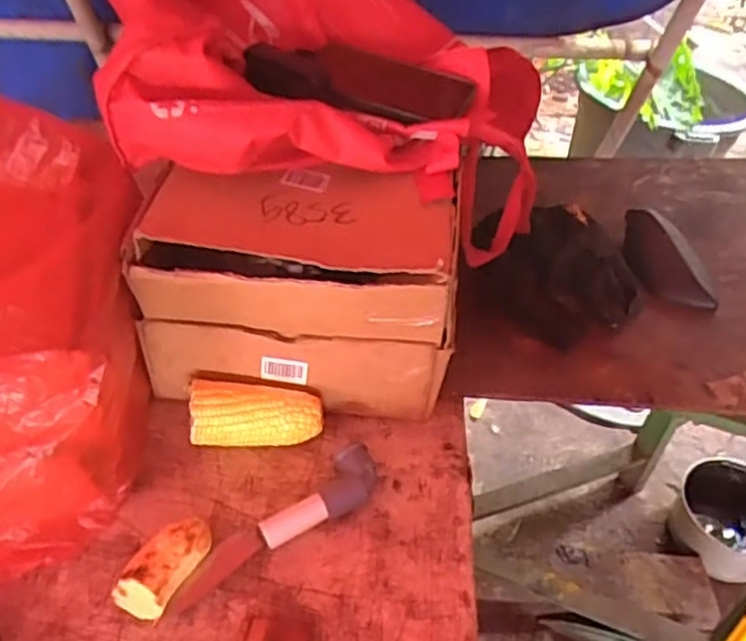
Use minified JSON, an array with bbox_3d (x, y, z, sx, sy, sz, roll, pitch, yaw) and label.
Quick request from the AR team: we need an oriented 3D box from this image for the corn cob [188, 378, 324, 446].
[{"bbox_3d":[-0.103,0.088,0.636,0.115,0.057,0.044,1,42,-2],"label":"corn cob"}]

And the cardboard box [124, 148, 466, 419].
[{"bbox_3d":[-0.065,-0.025,0.661,0.268,0.203,0.144,3,42,0],"label":"cardboard box"}]

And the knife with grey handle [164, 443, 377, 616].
[{"bbox_3d":[-0.076,0.166,0.569,0.191,0.034,0.044,-27,50,-29],"label":"knife with grey handle"}]

